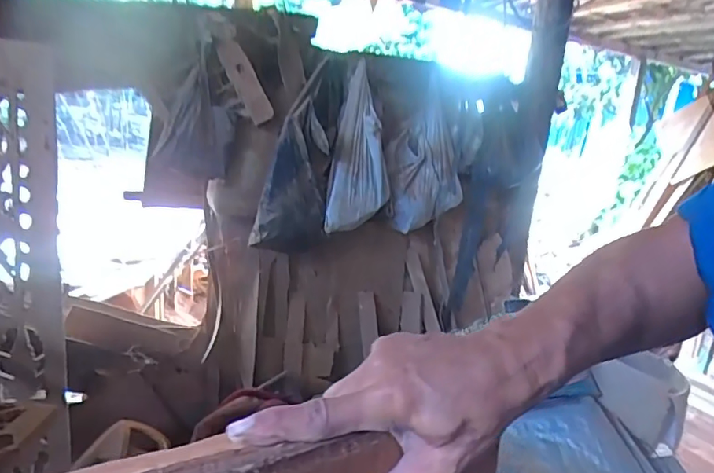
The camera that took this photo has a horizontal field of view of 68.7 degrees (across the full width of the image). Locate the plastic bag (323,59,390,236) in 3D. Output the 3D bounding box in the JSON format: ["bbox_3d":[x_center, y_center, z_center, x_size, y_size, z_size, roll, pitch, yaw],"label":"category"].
[{"bbox_3d":[0.019,-0.239,1.458,0.166,0.473,0.107,6,-20,-3],"label":"plastic bag"}]

